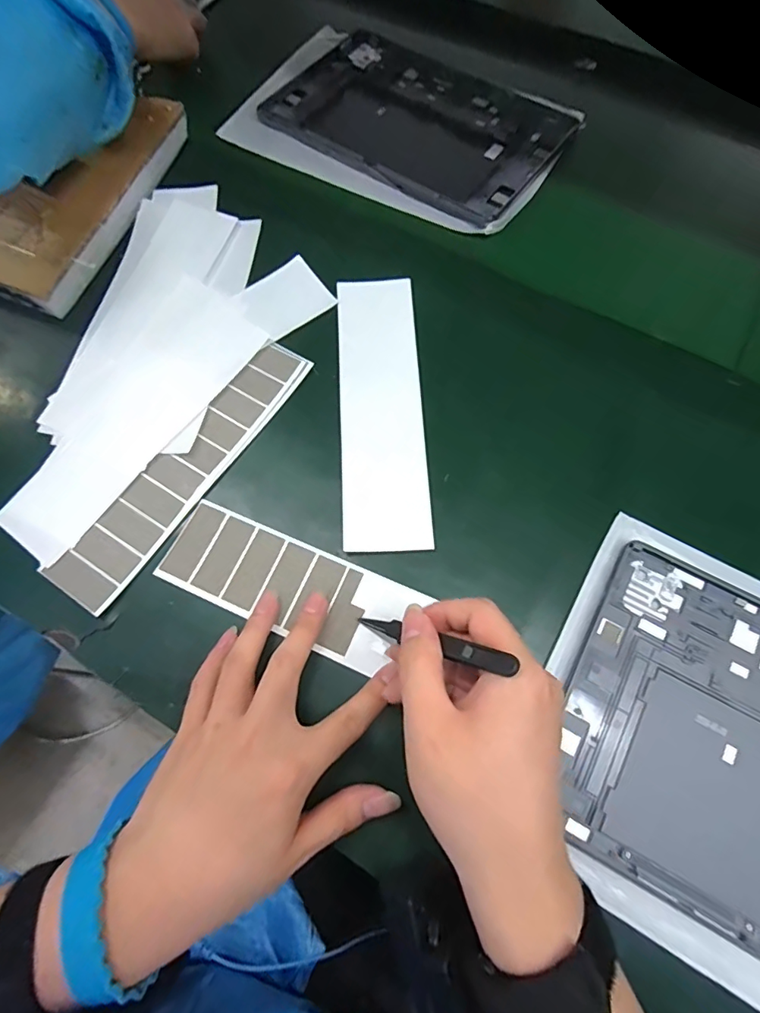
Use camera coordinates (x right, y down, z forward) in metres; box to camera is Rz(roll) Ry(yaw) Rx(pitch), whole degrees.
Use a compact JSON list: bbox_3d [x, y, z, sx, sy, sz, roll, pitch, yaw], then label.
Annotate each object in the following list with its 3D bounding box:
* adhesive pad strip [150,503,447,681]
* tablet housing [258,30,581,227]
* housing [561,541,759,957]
[{"bbox_3d":[-0.058,0.049,0.310,0.154,0.005,0.058,21,71,8],"label":"adhesive pad strip"},{"bbox_3d":[0.034,-0.356,0.461,0.251,0.012,0.167,33,74,13],"label":"tablet housing"},{"bbox_3d":[0.225,0.147,0.260,0.252,0.006,0.165,27,73,11],"label":"housing"}]

